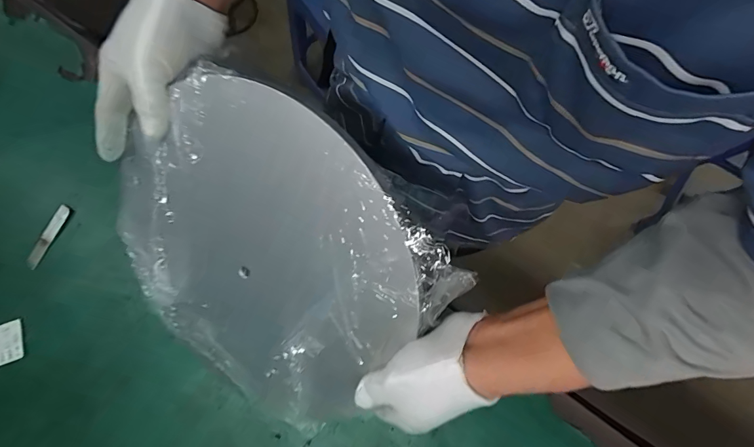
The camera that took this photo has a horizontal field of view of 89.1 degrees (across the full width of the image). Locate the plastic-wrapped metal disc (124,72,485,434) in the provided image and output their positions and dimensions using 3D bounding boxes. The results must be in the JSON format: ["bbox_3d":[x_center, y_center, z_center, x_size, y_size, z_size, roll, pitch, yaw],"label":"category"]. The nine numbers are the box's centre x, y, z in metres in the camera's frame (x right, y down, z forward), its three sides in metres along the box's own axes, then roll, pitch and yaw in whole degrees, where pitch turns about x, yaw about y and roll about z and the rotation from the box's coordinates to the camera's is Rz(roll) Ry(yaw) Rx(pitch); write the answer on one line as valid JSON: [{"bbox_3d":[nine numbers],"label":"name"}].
[{"bbox_3d":[-0.112,0.037,0.345,0.296,0.296,0.011,37,30,8],"label":"plastic-wrapped metal disc"}]

